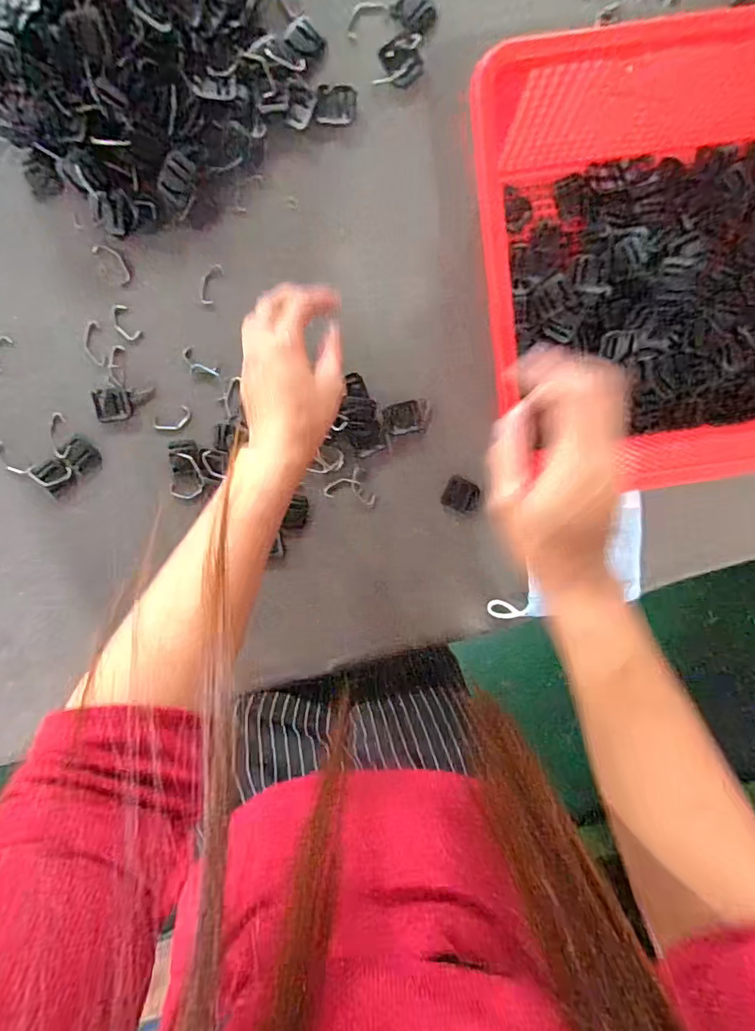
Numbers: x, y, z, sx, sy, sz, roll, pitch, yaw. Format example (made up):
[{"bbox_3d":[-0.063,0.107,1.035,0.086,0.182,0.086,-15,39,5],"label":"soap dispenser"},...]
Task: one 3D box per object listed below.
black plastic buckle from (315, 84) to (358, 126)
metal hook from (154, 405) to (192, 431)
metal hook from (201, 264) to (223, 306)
[{"bbox_3d":[-0.035,-0.355,0.448,0.033,0.004,0.030,6,99,-2],"label":"black plastic buckle"},{"bbox_3d":[-0.192,-0.089,0.492,0.036,0.004,0.018,-26,98,3],"label":"metal hook"},{"bbox_3d":[-0.152,-0.211,0.473,0.015,0.004,0.036,21,98,-4],"label":"metal hook"}]

